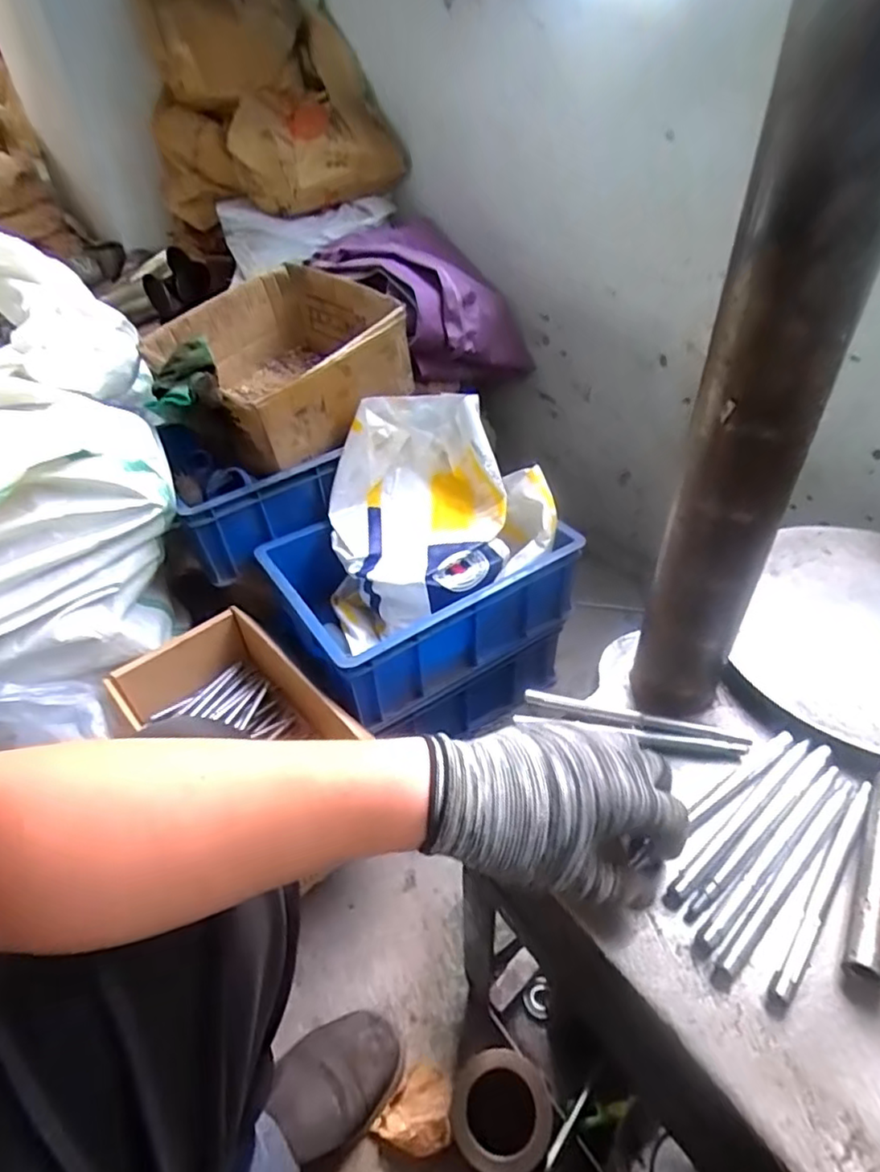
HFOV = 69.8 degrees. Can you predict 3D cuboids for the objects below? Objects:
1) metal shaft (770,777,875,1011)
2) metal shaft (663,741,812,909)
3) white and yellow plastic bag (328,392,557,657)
[{"bbox_3d":[0.235,0.180,0.382,0.013,0.010,0.159,28,51,30],"label":"metal shaft"},{"bbox_3d":[0.198,0.152,0.417,0.158,0.011,0.012,-31,49,-28],"label":"metal shaft"},{"bbox_3d":[-0.010,-0.105,0.939,0.320,0.252,0.261,-10,42,-8],"label":"white and yellow plastic bag"}]

